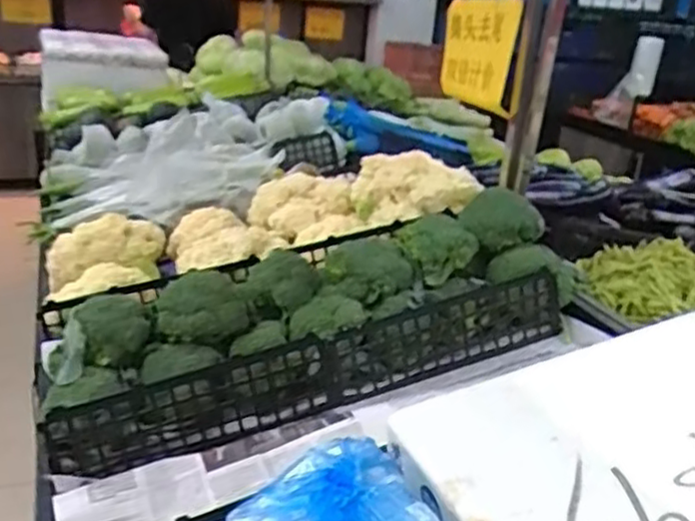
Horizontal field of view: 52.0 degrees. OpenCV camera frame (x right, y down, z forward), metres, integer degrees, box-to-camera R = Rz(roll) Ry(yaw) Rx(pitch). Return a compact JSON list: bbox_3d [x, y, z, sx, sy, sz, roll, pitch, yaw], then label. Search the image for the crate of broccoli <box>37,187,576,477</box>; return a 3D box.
[{"bbox_3d":[-0.067,0.066,1.111,0.778,0.177,0.323,-15,26,-15],"label":"crate of broccoli"}]

